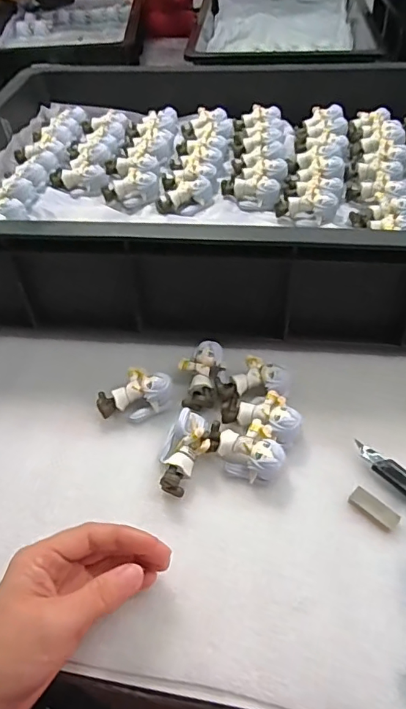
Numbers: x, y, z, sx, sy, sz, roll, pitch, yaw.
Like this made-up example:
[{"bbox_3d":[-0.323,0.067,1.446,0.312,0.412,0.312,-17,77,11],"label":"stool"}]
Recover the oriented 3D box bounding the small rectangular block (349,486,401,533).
[{"bbox_3d":[0.121,0.109,0.343,0.035,0.006,0.014,32,60,26],"label":"small rectangular block"}]

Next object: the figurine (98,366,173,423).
[{"bbox_3d":[-0.058,0.034,0.410,0.061,0.027,0.038,-17,52,-10],"label":"figurine"}]

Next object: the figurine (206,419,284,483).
[{"bbox_3d":[0.033,0.073,0.368,0.055,0.026,0.040,5,51,9],"label":"figurine"}]

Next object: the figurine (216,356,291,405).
[{"bbox_3d":[0.044,0.022,0.413,0.064,0.027,0.034,-5,51,0],"label":"figurine"}]

